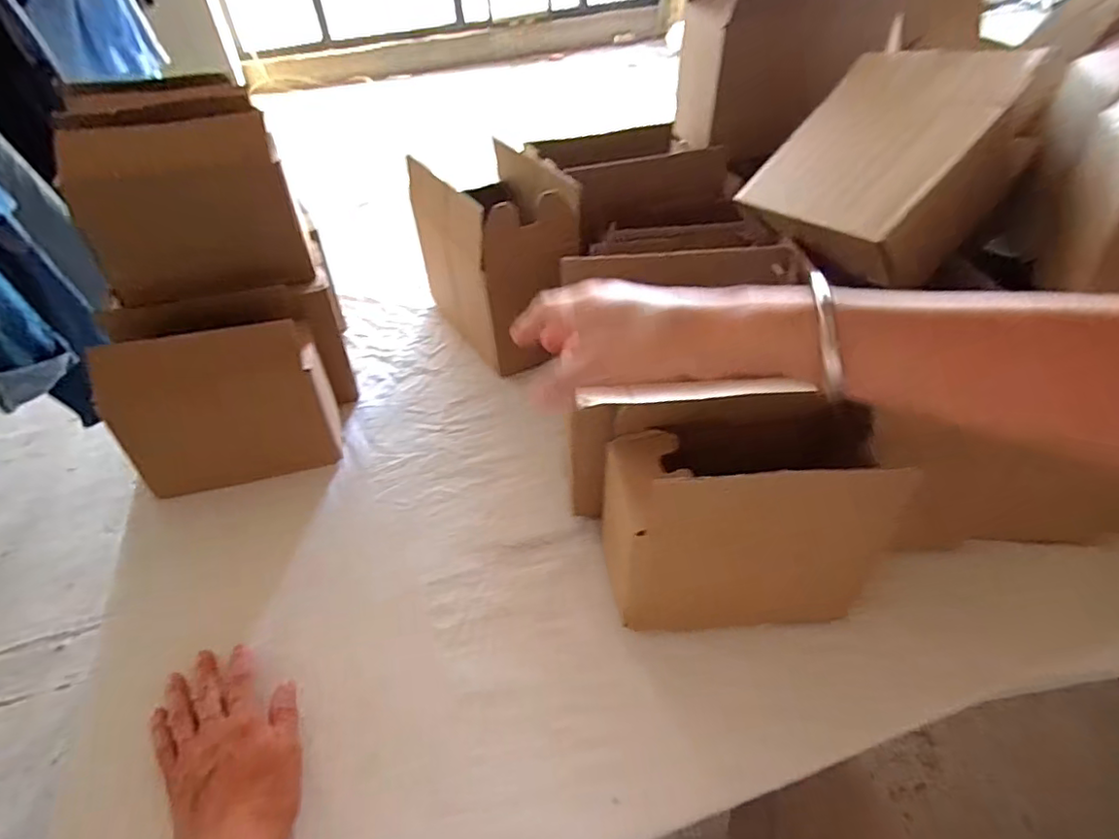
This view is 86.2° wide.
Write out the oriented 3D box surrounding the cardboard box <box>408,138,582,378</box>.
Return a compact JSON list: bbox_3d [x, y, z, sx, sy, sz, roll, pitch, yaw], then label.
[{"bbox_3d":[-0.079,-0.224,0.791,0.150,0.202,0.215,-22,47,-18],"label":"cardboard box"}]

